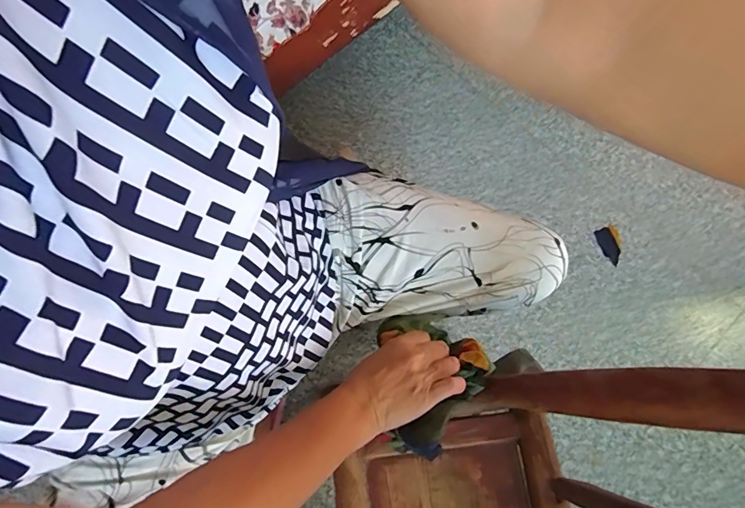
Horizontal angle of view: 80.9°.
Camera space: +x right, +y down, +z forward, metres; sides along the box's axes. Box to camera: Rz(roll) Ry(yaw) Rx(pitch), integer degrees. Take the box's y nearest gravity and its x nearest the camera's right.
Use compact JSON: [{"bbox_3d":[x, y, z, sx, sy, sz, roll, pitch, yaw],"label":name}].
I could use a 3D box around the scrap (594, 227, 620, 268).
[{"bbox_3d":[0.471,-0.016,0.868,0.036,0.004,0.075,-22,74,-6],"label":"scrap"}]

